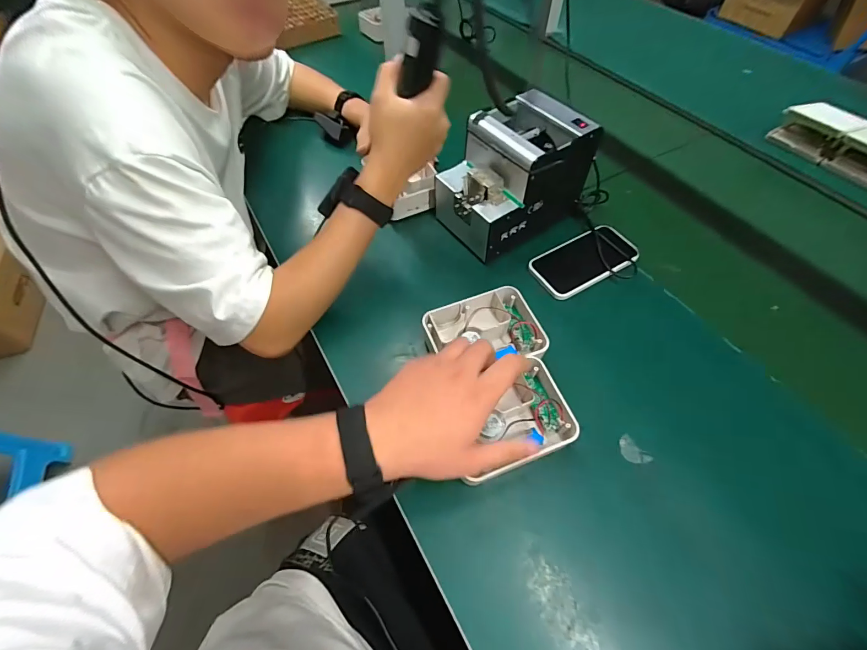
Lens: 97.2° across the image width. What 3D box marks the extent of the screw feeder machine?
[{"bbox_3d":[0.111,-0.212,0.539,0.182,0.136,0.128,-30,60,-18],"label":"screw feeder machine"}]

